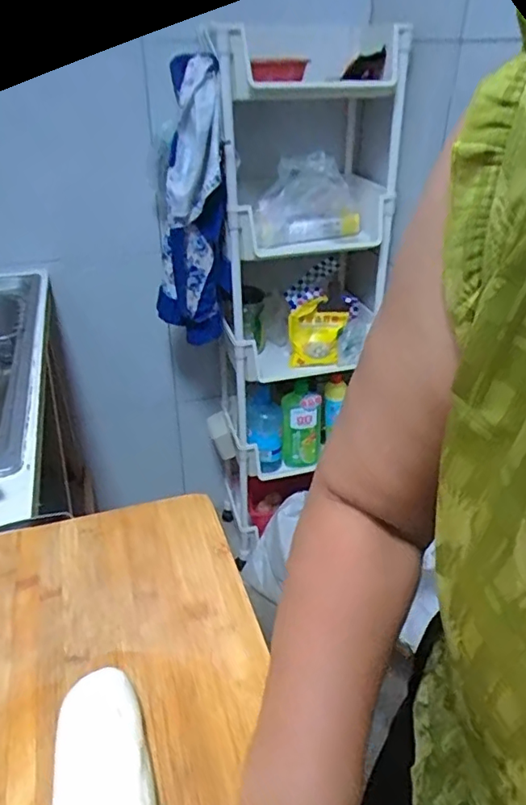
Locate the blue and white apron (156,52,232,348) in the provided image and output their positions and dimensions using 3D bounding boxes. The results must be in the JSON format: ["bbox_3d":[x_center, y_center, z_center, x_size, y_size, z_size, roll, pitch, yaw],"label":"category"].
[{"bbox_3d":[-0.136,-0.345,1.034,0.137,0.490,0.070,-4,34,-6],"label":"blue and white apron"}]

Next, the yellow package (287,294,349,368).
[{"bbox_3d":[0.124,-0.159,1.267,0.131,0.150,0.022,-4,15,1],"label":"yellow package"}]

